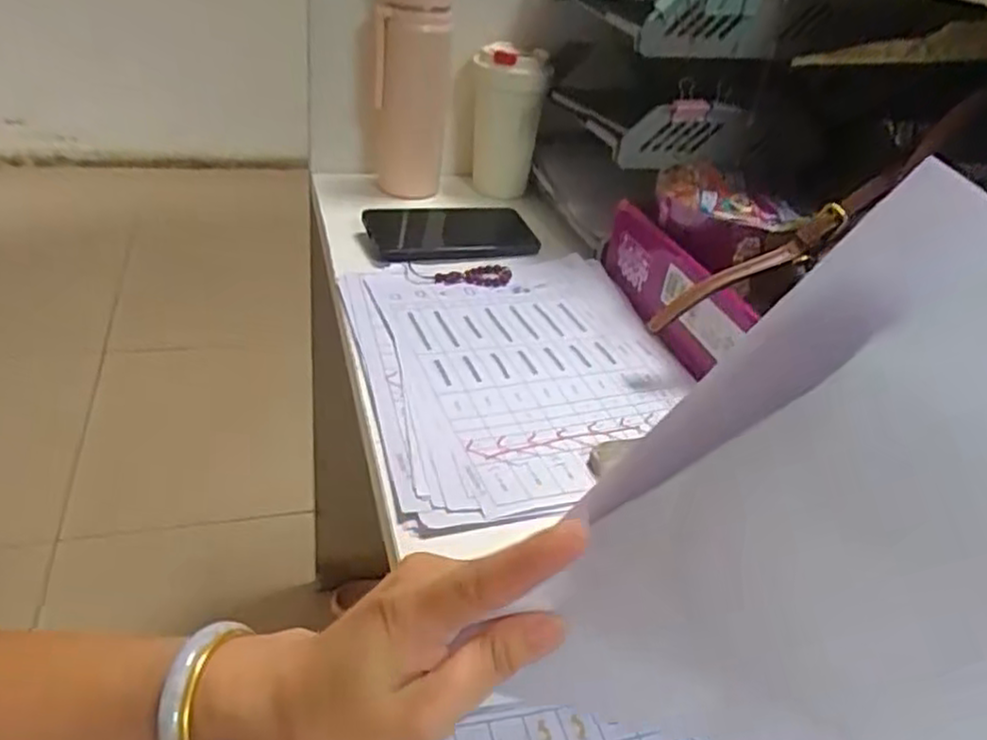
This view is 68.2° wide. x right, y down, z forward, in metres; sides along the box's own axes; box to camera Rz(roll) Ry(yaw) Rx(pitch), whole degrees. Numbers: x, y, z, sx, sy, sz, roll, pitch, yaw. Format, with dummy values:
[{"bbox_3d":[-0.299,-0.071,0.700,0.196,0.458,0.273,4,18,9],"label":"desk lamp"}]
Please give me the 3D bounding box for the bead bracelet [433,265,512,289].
[{"bbox_3d":[-0.019,-0.091,0.694,0.071,0.005,0.039,3,34,-6],"label":"bead bracelet"}]

